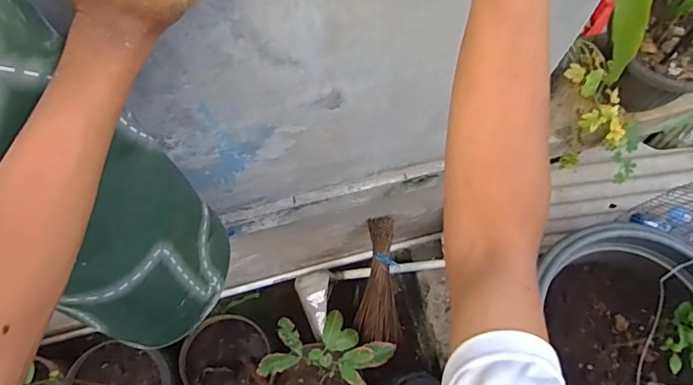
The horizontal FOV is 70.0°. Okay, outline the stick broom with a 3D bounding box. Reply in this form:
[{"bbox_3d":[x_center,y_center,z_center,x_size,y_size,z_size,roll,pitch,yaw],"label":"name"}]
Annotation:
[{"bbox_3d":[0.088,0.233,1.311,0.117,0.418,0.093,3,34,1],"label":"stick broom"}]

